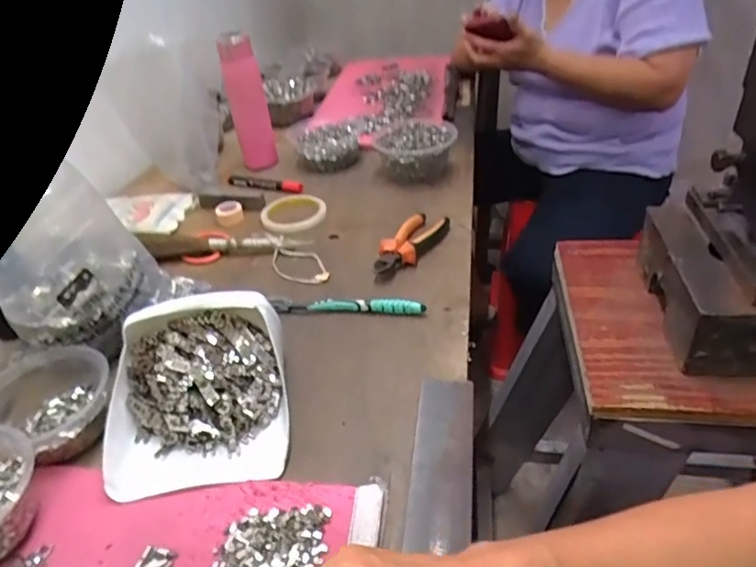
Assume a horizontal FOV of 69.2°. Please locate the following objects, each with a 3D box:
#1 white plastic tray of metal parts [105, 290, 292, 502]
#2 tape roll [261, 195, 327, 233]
[{"bbox_3d":[-0.162,0.094,0.501,0.155,0.054,0.181,-6,59,-7],"label":"white plastic tray of metal parts"},{"bbox_3d":[-0.128,-0.109,0.836,0.111,0.018,0.088,20,43,30],"label":"tape roll"}]

